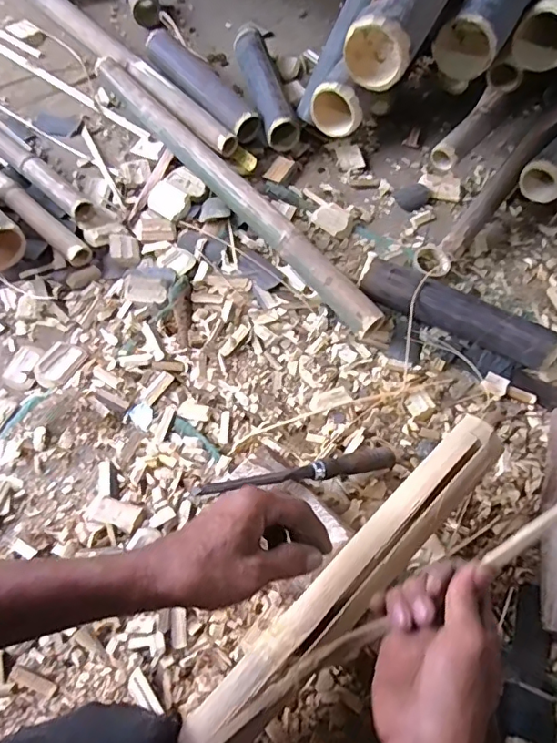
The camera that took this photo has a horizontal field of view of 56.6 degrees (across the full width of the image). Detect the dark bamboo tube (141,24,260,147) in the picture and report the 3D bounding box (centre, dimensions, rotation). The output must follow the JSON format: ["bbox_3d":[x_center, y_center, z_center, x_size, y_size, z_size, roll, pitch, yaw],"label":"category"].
[{"bbox_3d":[-0.133,-0.479,0.872,0.062,0.050,0.272,-36,72,-17],"label":"dark bamboo tube"}]

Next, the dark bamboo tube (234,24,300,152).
[{"bbox_3d":[-0.026,-0.493,0.885,0.063,0.054,0.284,-14,67,-9],"label":"dark bamboo tube"}]

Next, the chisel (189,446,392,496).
[{"bbox_3d":[0.026,0.111,0.574,0.238,0.032,0.026,-6,65,-20],"label":"chisel"}]

